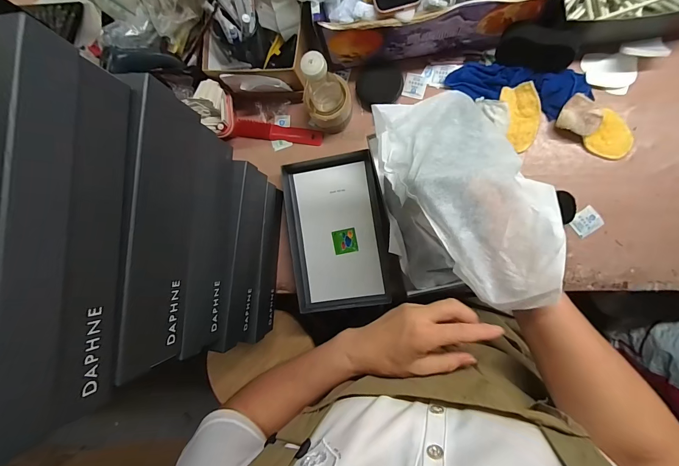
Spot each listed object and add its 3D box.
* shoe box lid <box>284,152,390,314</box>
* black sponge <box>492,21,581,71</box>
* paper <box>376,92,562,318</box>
[{"bbox_3d":[-0.004,-0.001,0.652,0.198,0.027,0.306,-7,87,8],"label":"shoe box lid"},{"bbox_3d":[0.346,-0.323,0.557,0.122,0.044,0.050,20,92,9],"label":"black sponge"},{"bbox_3d":[0.137,-0.066,0.377,0.169,0.082,0.298,-5,54,6],"label":"paper"}]

